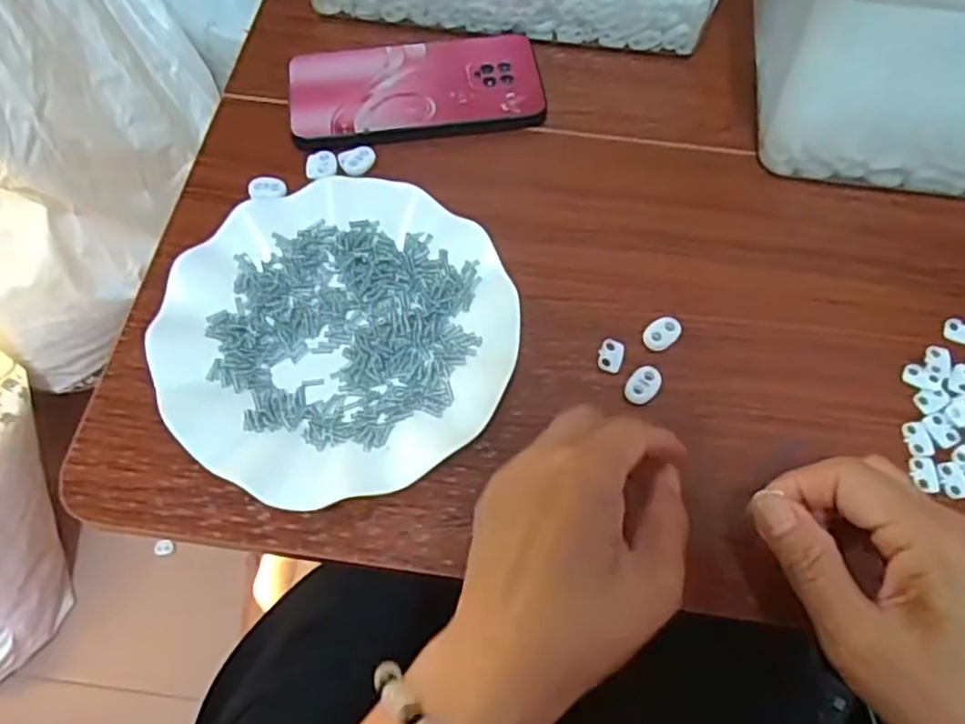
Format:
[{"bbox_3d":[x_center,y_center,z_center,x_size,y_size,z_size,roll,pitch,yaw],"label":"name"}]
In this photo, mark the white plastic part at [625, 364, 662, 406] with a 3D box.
[{"bbox_3d":[0.086,0.013,0.377,0.015,0.006,0.023,36,69,15],"label":"white plastic part"}]

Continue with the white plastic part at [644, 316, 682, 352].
[{"bbox_3d":[0.100,-0.016,0.393,0.022,0.006,0.015,-41,71,-18],"label":"white plastic part"}]

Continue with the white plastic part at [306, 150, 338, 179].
[{"bbox_3d":[-0.101,-0.125,0.442,0.019,0.004,0.024,-3,64,-2],"label":"white plastic part"}]

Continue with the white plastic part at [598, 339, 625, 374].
[{"bbox_3d":[0.070,-0.003,0.387,0.013,0.004,0.019,20,65,9],"label":"white plastic part"}]

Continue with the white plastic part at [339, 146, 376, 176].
[{"bbox_3d":[-0.079,-0.128,0.446,0.022,0.004,0.021,-16,65,-8],"label":"white plastic part"}]

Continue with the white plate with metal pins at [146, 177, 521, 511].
[{"bbox_3d":[-0.078,-0.016,0.378,0.182,0.028,0.179,0,64,-1],"label":"white plate with metal pins"}]

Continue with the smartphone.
[{"bbox_3d":[-0.044,-0.181,0.470,0.162,0.016,0.079,-9,64,-5],"label":"smartphone"}]

